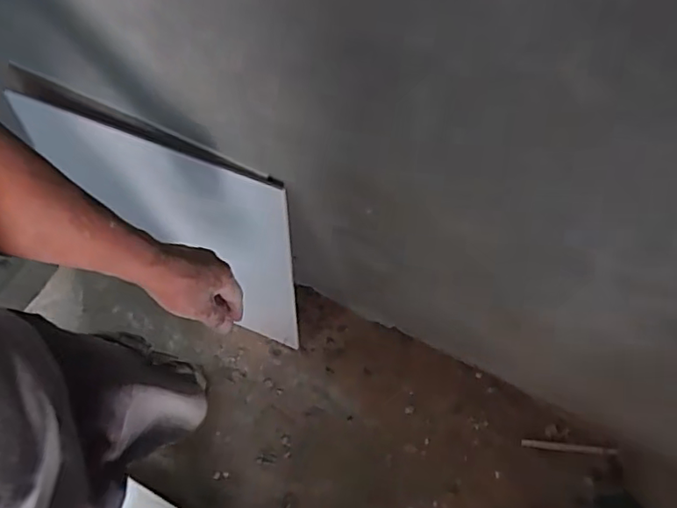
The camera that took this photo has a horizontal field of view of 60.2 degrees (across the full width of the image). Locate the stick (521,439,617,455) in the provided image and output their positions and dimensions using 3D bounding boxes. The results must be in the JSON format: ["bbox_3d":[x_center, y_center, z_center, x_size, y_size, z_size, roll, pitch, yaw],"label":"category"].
[{"bbox_3d":[0.429,0.359,1.077,0.172,0.011,0.013,5,67,6],"label":"stick"}]

